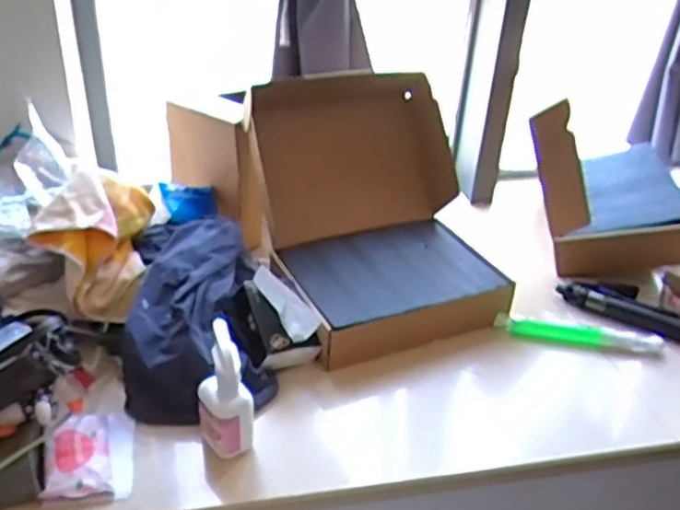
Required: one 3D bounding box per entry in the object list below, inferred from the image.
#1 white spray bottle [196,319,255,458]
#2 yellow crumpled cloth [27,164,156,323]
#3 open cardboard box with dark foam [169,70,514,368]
[{"bbox_3d":[-0.148,0.177,0.887,0.066,0.164,0.077,-7,34,-16],"label":"white spray bottle"},{"bbox_3d":[-0.388,-0.027,1.082,0.176,0.157,0.201,8,33,7],"label":"yellow crumpled cloth"},{"bbox_3d":[-0.009,-0.108,1.243,0.517,0.278,0.554,-7,34,-16],"label":"open cardboard box with dark foam"}]

